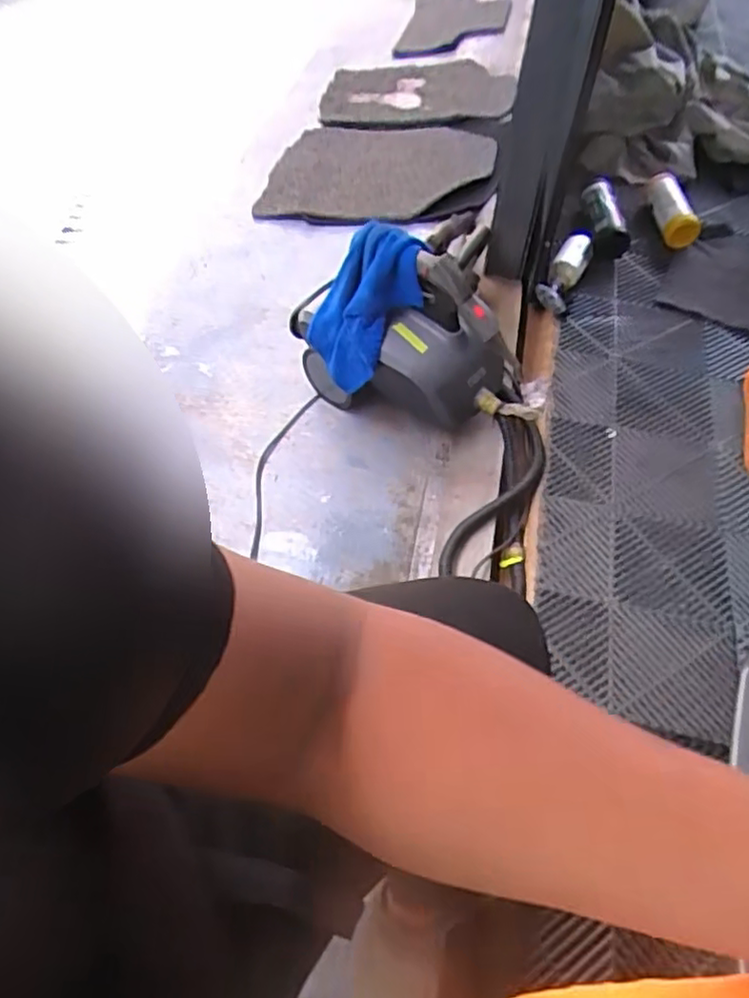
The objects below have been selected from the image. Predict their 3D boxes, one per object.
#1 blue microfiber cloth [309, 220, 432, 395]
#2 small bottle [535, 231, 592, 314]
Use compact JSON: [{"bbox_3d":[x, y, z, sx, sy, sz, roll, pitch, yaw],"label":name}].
[{"bbox_3d":[-0.013,-0.332,1.186,0.111,0.295,0.137,-12,49,-46],"label":"blue microfiber cloth"},{"bbox_3d":[0.423,-0.500,1.480,0.073,0.066,0.185,28,80,19],"label":"small bottle"}]

